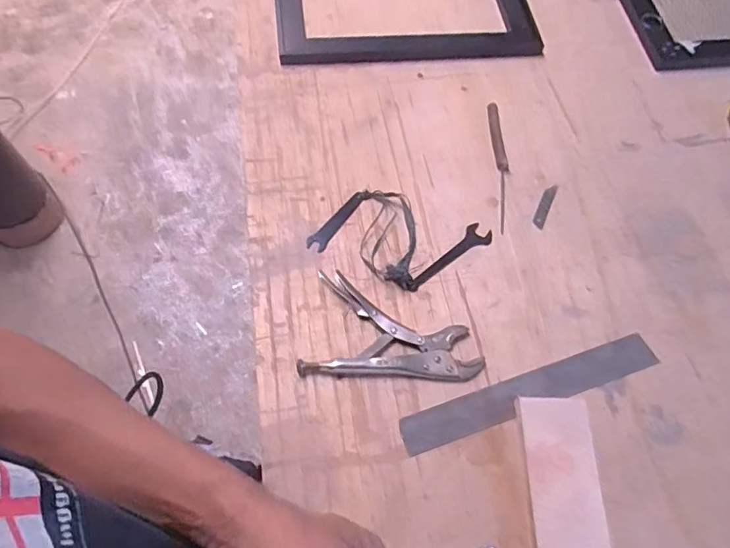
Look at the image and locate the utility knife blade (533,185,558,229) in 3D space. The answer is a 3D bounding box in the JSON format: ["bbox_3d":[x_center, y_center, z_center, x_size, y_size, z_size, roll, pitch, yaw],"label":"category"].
[{"bbox_3d":[0.267,-0.102,0.757,0.017,0.004,0.081,24,66,9],"label":"utility knife blade"}]

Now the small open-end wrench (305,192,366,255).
[{"bbox_3d":[-0.040,-0.075,0.716,0.026,0.004,0.111,33,68,13],"label":"small open-end wrench"}]

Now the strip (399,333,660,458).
[{"bbox_3d":[0.204,0.142,0.618,0.334,0.005,0.045,-17,66,-10],"label":"strip"}]

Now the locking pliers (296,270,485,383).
[{"bbox_3d":[0.038,0.071,0.641,0.217,0.016,0.131,6,64,1],"label":"locking pliers"}]

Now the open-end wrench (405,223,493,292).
[{"bbox_3d":[0.115,-0.021,0.705,0.150,0.013,0.035,-36,71,-17],"label":"open-end wrench"}]

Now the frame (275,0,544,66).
[{"bbox_3d":[0.039,-0.736,1.017,0.469,0.041,0.791,-6,67,-5],"label":"frame"}]

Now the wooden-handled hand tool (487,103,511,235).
[{"bbox_3d":[0.206,-0.165,0.771,0.023,0.015,0.220,0,64,-2],"label":"wooden-handled hand tool"}]

